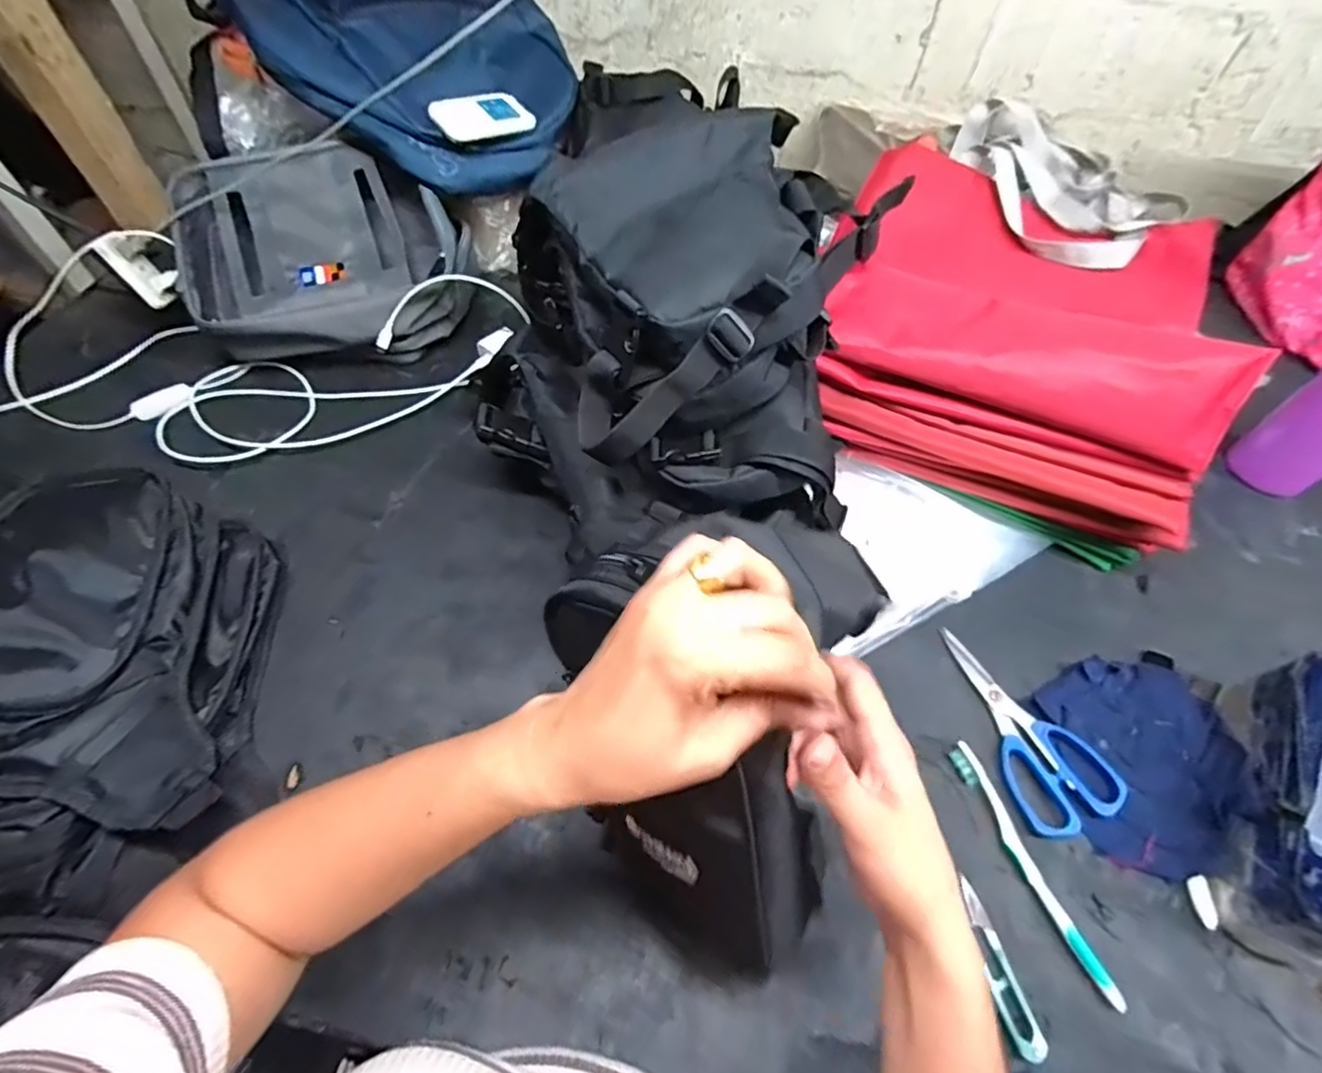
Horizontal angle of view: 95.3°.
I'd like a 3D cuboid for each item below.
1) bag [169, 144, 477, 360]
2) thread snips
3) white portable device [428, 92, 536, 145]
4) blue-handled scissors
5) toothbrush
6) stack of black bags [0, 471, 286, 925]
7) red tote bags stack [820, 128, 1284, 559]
[{"bbox_3d":[-0.384,-0.316,0.704,0.292,0.143,0.206,-6,58,-6],"label":"bag"},{"bbox_3d":[0.231,0.293,0.413,0.021,0.006,0.102,-8,58,-7],"label":"thread snips"},{"bbox_3d":[-0.202,-0.484,0.692,0.118,0.012,0.057,-38,96,-30],"label":"white portable device"},{"bbox_3d":[0.307,0.152,0.505,0.084,0.013,0.173,-10,58,-8],"label":"blue-handled scissors"},{"bbox_3d":[0.272,0.241,0.445,0.019,0.014,0.178,-15,59,-11],"label":"toothbrush"},{"bbox_3d":[-0.438,0.098,0.467,0.245,0.095,0.333,-2,57,-3],"label":"stack of black bags"},{"bbox_3d":[0.369,-0.234,0.633,0.352,0.164,0.393,18,57,9],"label":"red tote bags stack"}]

